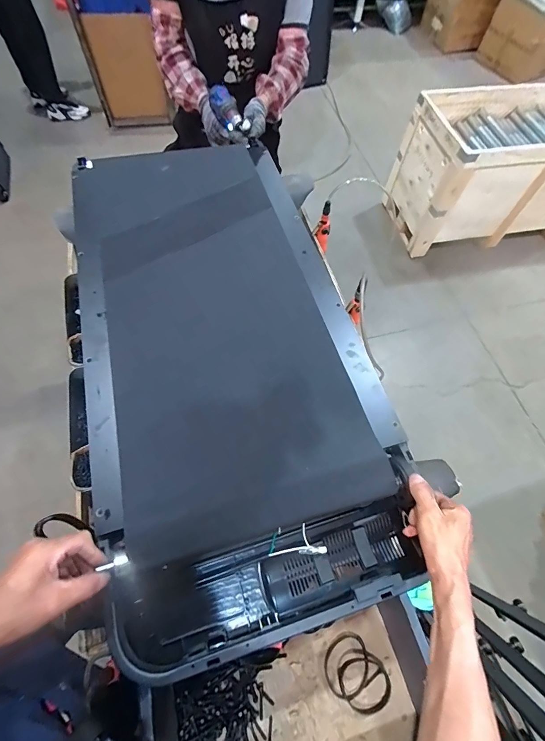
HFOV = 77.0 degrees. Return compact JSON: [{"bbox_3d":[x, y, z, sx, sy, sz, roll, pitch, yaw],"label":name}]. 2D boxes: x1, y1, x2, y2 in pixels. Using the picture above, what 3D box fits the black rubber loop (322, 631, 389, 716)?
[{"bbox_3d":[0.167,0.603,0.677,0.101,0.007,0.131,-40,72,-20],"label":"black rubber loop"}]

